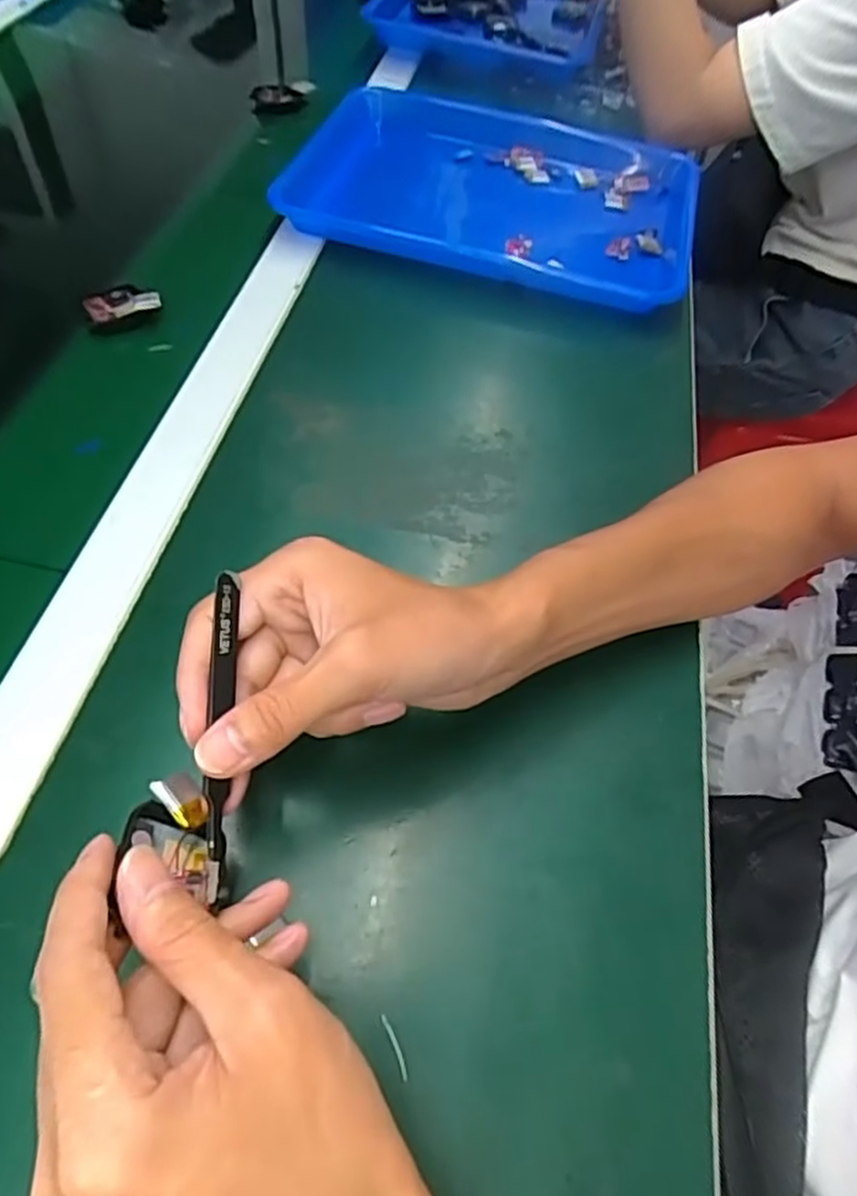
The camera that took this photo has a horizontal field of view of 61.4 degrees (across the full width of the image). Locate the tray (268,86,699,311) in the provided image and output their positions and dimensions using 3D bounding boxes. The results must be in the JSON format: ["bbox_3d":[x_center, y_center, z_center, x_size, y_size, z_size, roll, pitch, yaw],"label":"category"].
[{"bbox_3d":[0.064,-0.358,0.639,0.338,0.038,0.255,16,55,6],"label":"tray"}]

